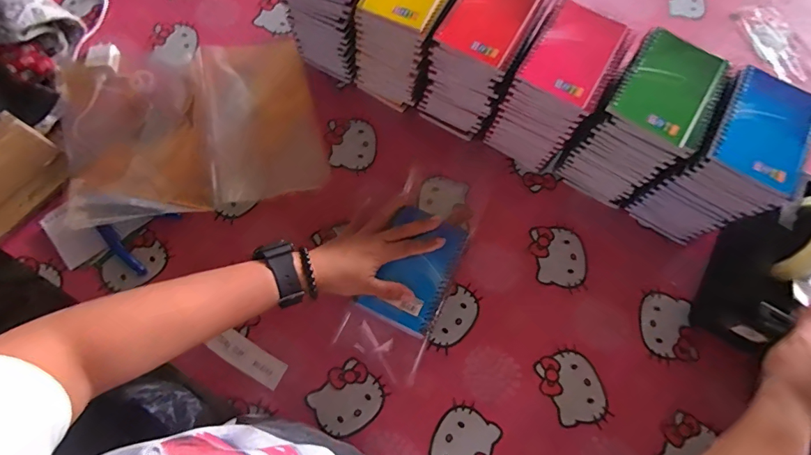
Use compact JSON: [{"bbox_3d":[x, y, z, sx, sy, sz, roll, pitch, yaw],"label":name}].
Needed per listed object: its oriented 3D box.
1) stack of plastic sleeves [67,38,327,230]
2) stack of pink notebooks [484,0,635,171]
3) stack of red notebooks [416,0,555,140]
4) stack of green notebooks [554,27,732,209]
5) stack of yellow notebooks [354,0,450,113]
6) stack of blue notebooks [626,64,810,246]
[{"bbox_3d":[-0.291,-0.140,0.569,0.326,0.021,0.249,-14,73,-7],"label":"stack of plastic sleeves"},{"bbox_3d":[0.185,-0.170,0.527,0.096,0.152,0.133,32,73,8],"label":"stack of pink notebooks"},{"bbox_3d":[0.098,-0.217,0.538,0.098,0.154,0.129,32,74,8],"label":"stack of red notebooks"},{"bbox_3d":[0.279,-0.125,0.509,0.102,0.160,0.128,31,73,8],"label":"stack of green notebooks"},{"bbox_3d":[0.008,-0.266,0.552,0.096,0.150,0.145,29,73,7],"label":"stack of yellow notebooks"},{"bbox_3d":[0.366,-0.077,0.493,0.097,0.164,0.132,29,73,7],"label":"stack of blue notebooks"}]

